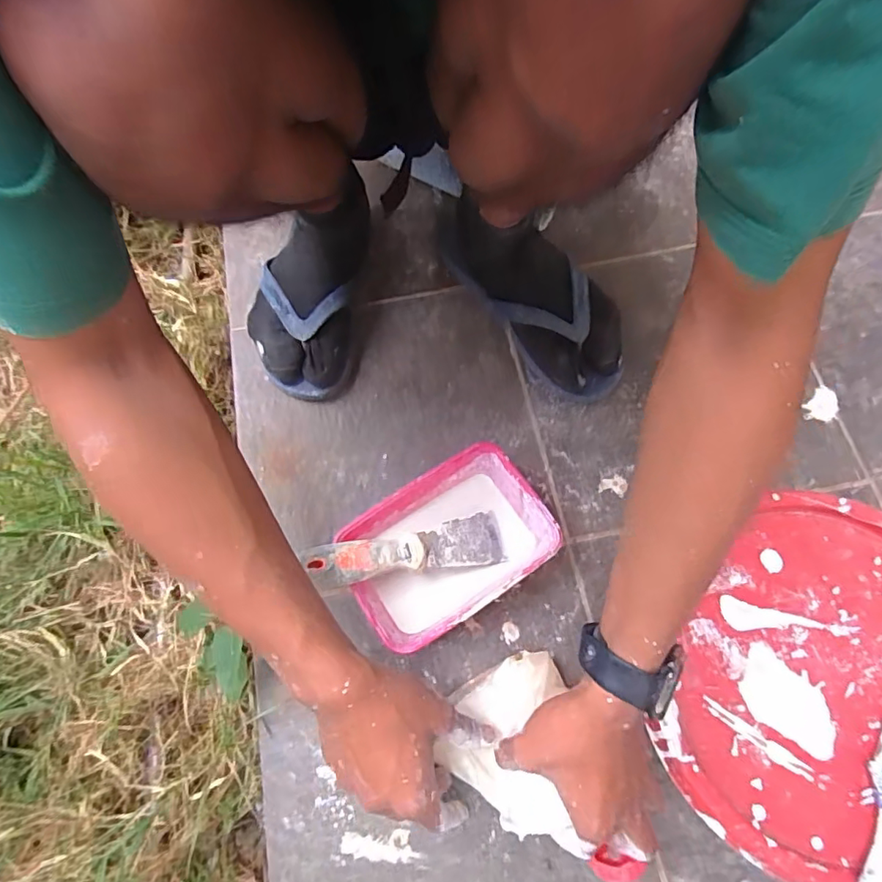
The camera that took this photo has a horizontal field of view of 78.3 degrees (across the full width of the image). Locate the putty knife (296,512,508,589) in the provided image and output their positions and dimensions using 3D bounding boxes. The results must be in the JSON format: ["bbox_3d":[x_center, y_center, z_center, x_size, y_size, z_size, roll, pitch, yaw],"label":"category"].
[{"bbox_3d":[-0.022,0.092,0.458,0.171,0.013,0.046,-3,65,-30],"label":"putty knife"}]

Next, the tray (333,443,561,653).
[{"bbox_3d":[0.004,0.093,0.484,0.171,0.053,0.122,-33,71,-10],"label":"tray"}]

